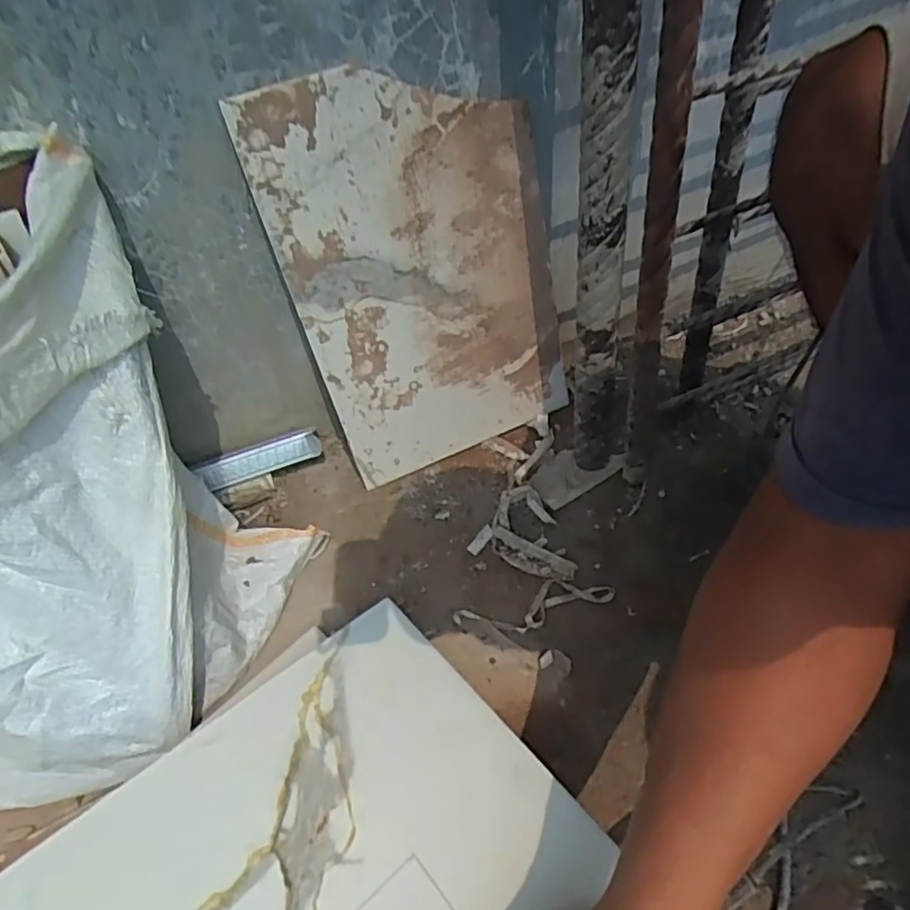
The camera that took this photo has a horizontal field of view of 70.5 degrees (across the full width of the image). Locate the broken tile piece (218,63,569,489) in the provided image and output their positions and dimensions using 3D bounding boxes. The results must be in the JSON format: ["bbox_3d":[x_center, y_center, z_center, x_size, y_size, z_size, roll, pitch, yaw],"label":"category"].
[{"bbox_3d":[-0.024,-0.167,0.639,0.262,0.385,0.012,-23,36,-11],"label":"broken tile piece"}]

